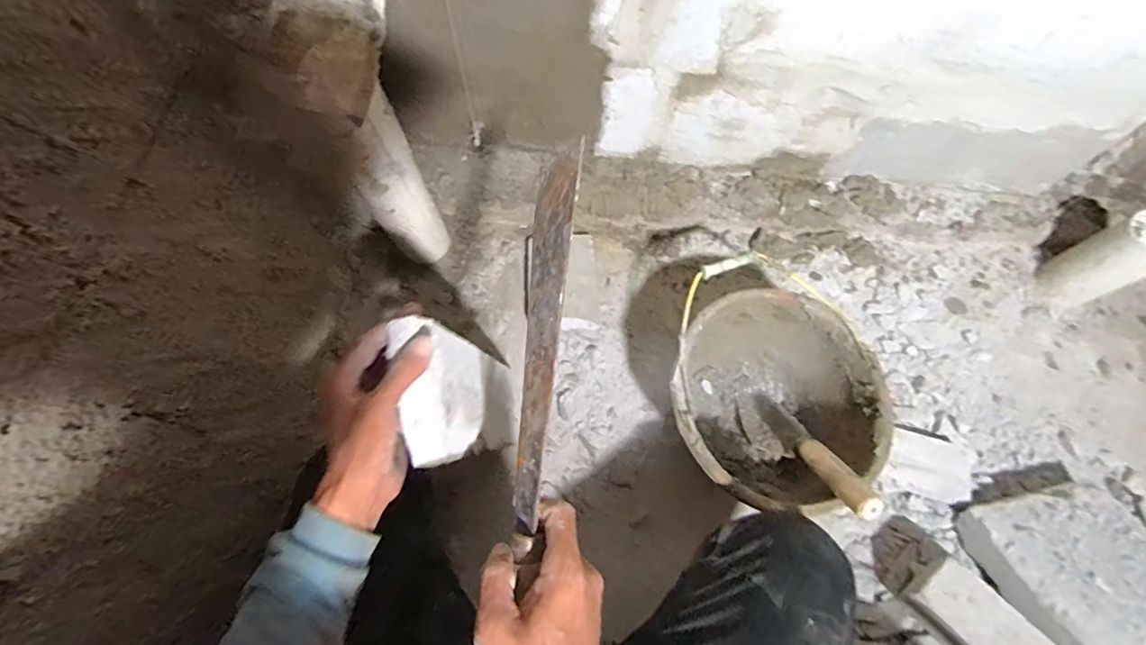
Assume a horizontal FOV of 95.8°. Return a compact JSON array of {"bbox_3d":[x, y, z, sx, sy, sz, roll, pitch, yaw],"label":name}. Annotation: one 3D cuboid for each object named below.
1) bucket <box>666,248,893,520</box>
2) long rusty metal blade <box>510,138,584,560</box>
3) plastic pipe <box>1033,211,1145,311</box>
[{"bbox_3d":[0.258,0.105,0.734,0.264,0.215,0.305,15,69,5],"label":"bucket"},{"bbox_3d":[-0.031,0.011,0.412,0.008,0.070,0.300,13,79,-33],"label":"long rusty metal blade"},{"bbox_3d":[0.845,-0.093,0.828,0.080,0.184,0.089,-23,71,-9],"label":"plastic pipe"}]

